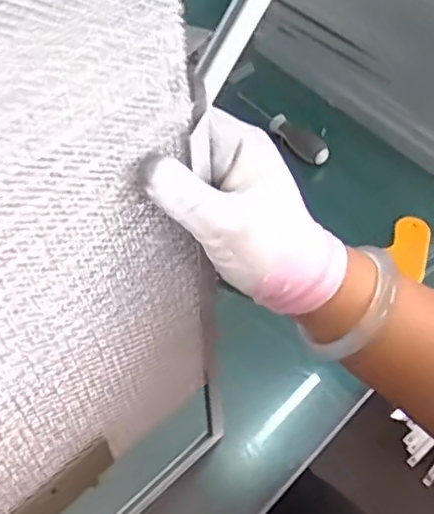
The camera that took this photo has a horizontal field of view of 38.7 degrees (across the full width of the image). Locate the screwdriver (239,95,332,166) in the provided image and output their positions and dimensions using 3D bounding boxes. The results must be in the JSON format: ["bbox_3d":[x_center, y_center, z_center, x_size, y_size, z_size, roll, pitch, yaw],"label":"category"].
[{"bbox_3d":[0.084,-0.157,0.759,0.024,0.031,0.133,-35,61,-25],"label":"screwdriver"}]

